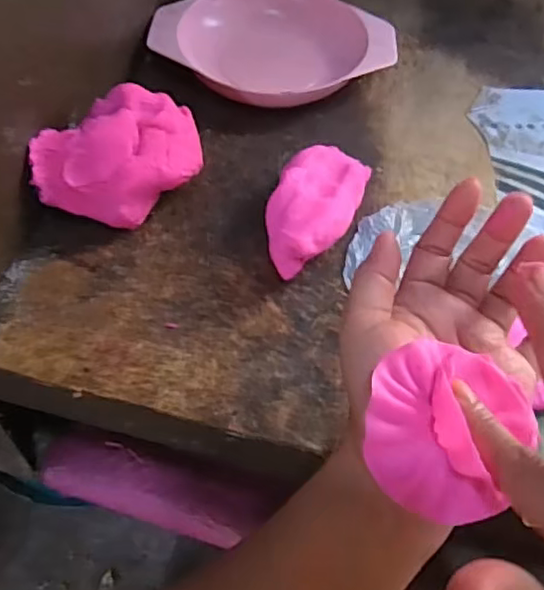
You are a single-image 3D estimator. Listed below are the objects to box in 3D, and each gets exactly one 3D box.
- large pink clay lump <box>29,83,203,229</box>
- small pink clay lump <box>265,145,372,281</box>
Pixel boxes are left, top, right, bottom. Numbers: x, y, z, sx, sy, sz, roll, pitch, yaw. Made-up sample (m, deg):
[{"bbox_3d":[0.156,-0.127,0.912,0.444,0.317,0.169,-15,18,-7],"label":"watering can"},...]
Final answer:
[{"bbox_3d":[-0.095,-0.084,0.407,0.092,0.066,0.070,6,54,3],"label":"large pink clay lump"},{"bbox_3d":[0.029,-0.059,0.413,0.051,0.044,0.115,18,55,11],"label":"small pink clay lump"}]

